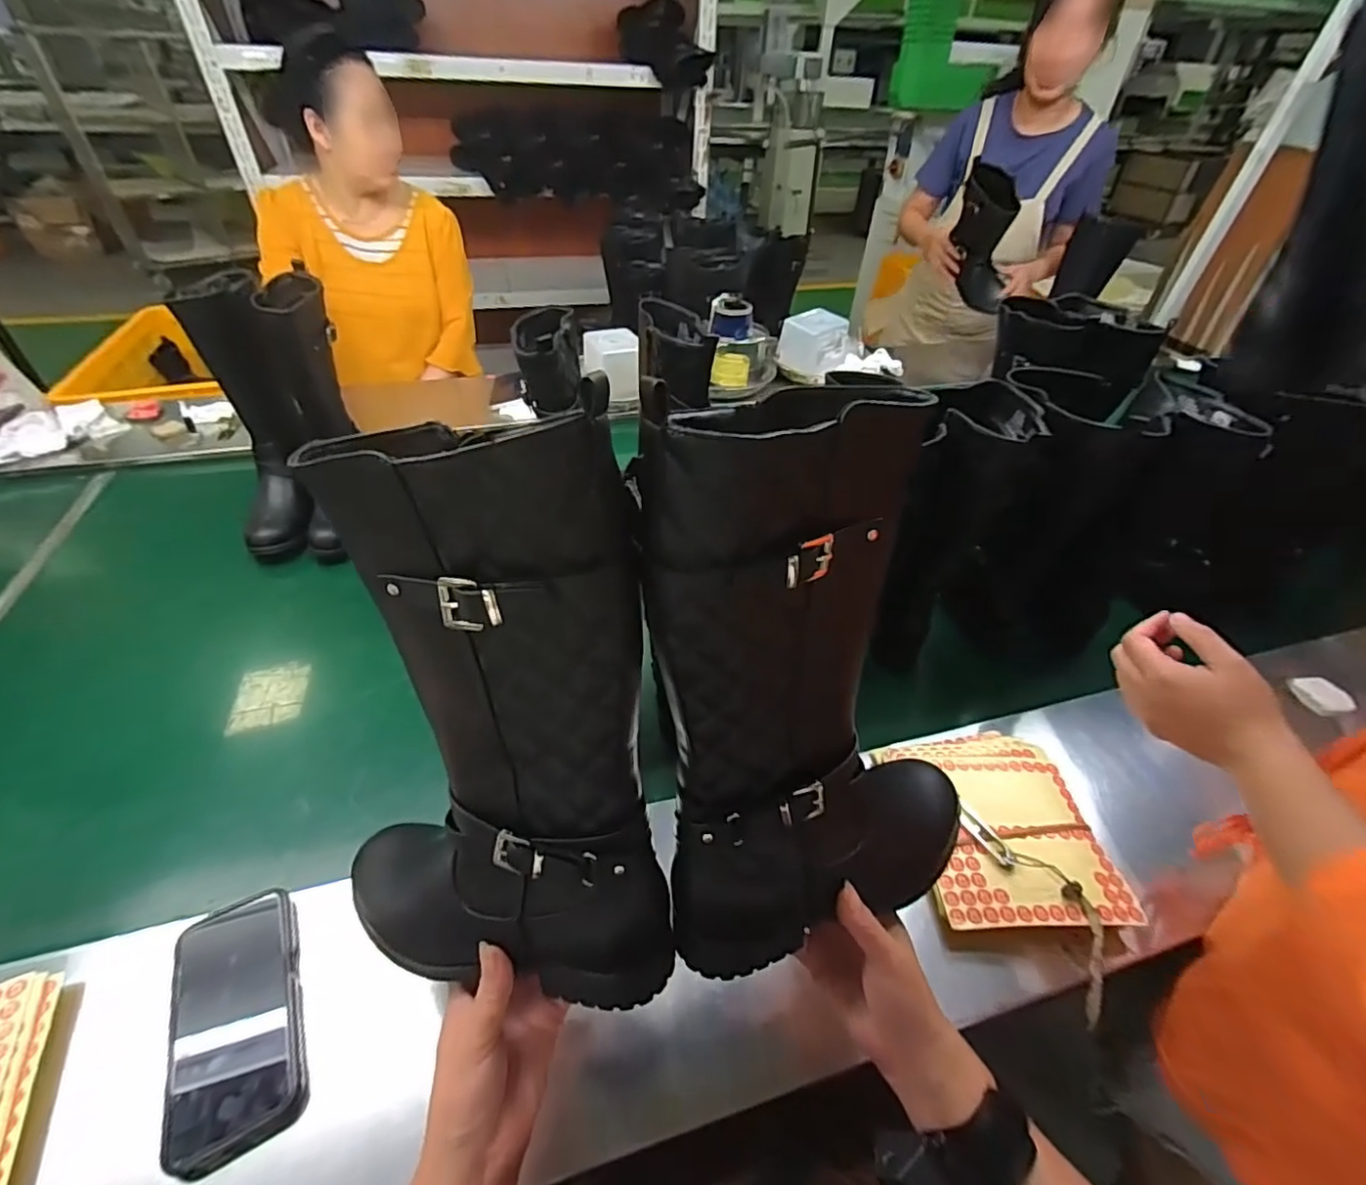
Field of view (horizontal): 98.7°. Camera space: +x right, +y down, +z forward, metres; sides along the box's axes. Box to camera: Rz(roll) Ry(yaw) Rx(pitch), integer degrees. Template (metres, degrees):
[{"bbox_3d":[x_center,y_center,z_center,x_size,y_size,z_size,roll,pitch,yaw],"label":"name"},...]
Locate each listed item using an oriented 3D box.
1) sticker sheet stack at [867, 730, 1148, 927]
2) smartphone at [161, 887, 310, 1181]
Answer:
[{"bbox_3d":[0.305,0.218,0.568,0.173,0.026,0.194,-1,43,-5],"label":"sticker sheet stack"},{"bbox_3d":[-0.334,0.315,0.439,0.080,0.011,0.171,-14,45,-28],"label":"smartphone"}]

